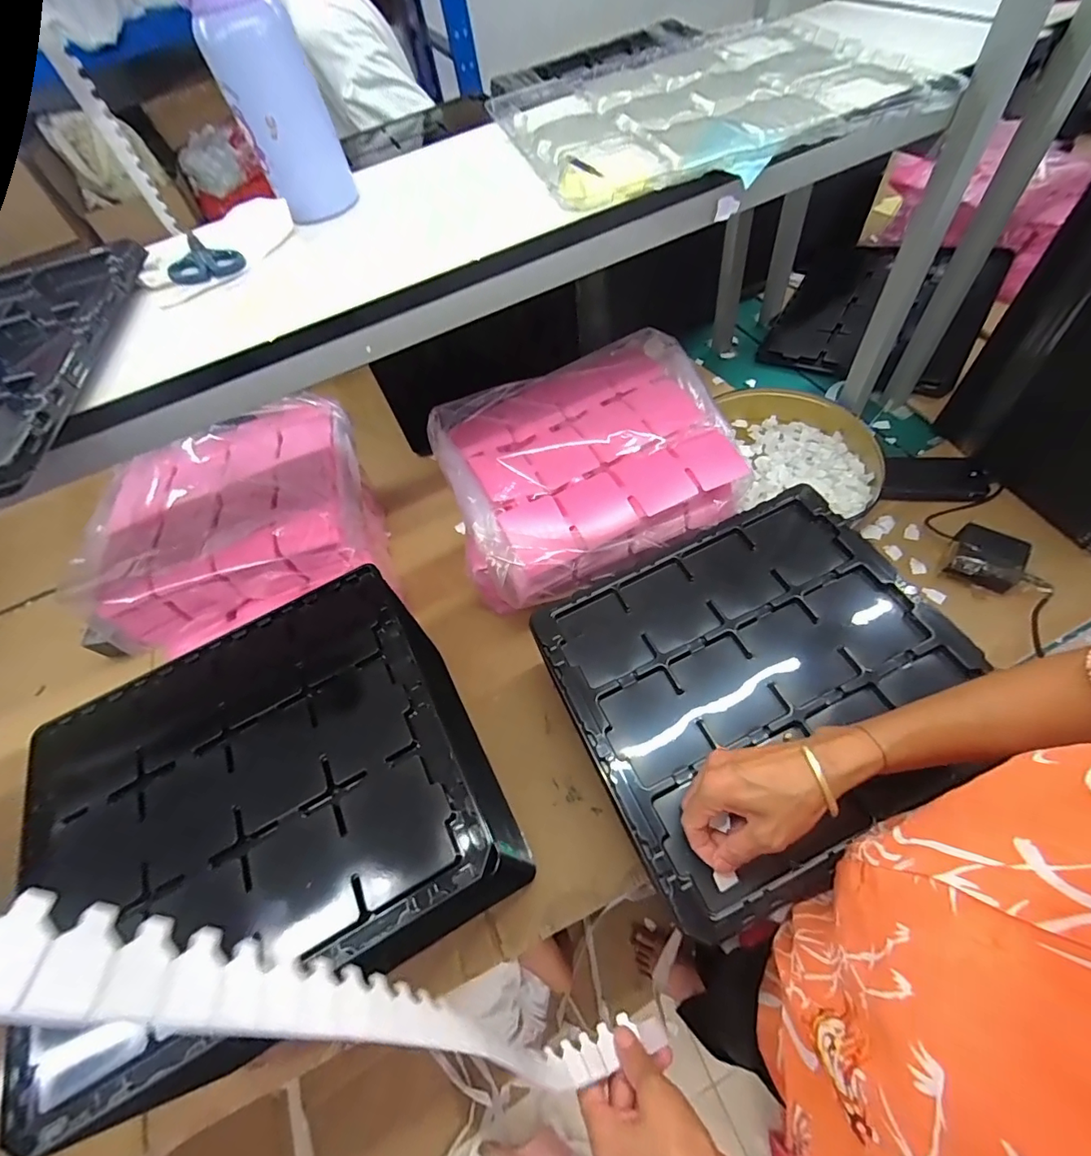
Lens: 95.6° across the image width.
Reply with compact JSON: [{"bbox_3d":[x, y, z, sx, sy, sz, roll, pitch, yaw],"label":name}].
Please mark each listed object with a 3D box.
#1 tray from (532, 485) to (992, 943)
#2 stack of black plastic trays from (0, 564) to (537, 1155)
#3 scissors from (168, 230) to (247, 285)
[{"bbox_3d":[0.209,0.090,0.500,0.364,0.021,0.322,-27,59,-6],"label":"tray"},{"bbox_3d":[-0.254,0.234,0.524,0.371,0.204,0.366,-32,59,-11],"label":"stack of black plastic trays"},{"bbox_3d":[-0.344,-0.329,0.497,0.064,0.013,0.144,-29,58,-9],"label":"scissors"}]

